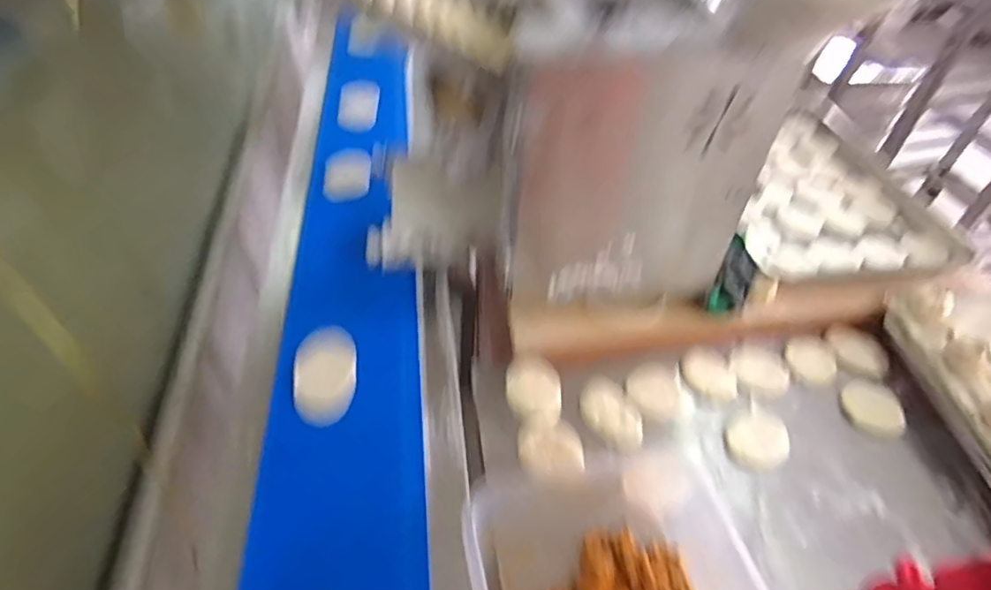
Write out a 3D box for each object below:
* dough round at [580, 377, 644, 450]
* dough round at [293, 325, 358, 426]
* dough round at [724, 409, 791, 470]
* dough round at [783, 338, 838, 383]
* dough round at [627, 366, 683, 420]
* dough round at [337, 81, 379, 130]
[{"bbox_3d":[0.169,0.174,0.810,0.075,0.023,0.107,-27,54,-27],"label":"dough round"},{"bbox_3d":[-0.237,0.111,0.773,0.081,0.014,0.157,-5,47,-10],"label":"dough round"},{"bbox_3d":[0.383,0.210,0.809,0.097,0.015,0.085,-15,50,-18],"label":"dough round"},{"bbox_3d":[0.507,0.102,0.883,0.081,0.022,0.075,2,47,-2],"label":"dough round"},{"bbox_3d":[0.245,0.145,0.845,0.084,0.019,0.080,2,47,-2],"label":"dough round"},{"bbox_3d":[-0.327,-0.454,1.324,0.100,0.010,0.120,1,87,5],"label":"dough round"}]

